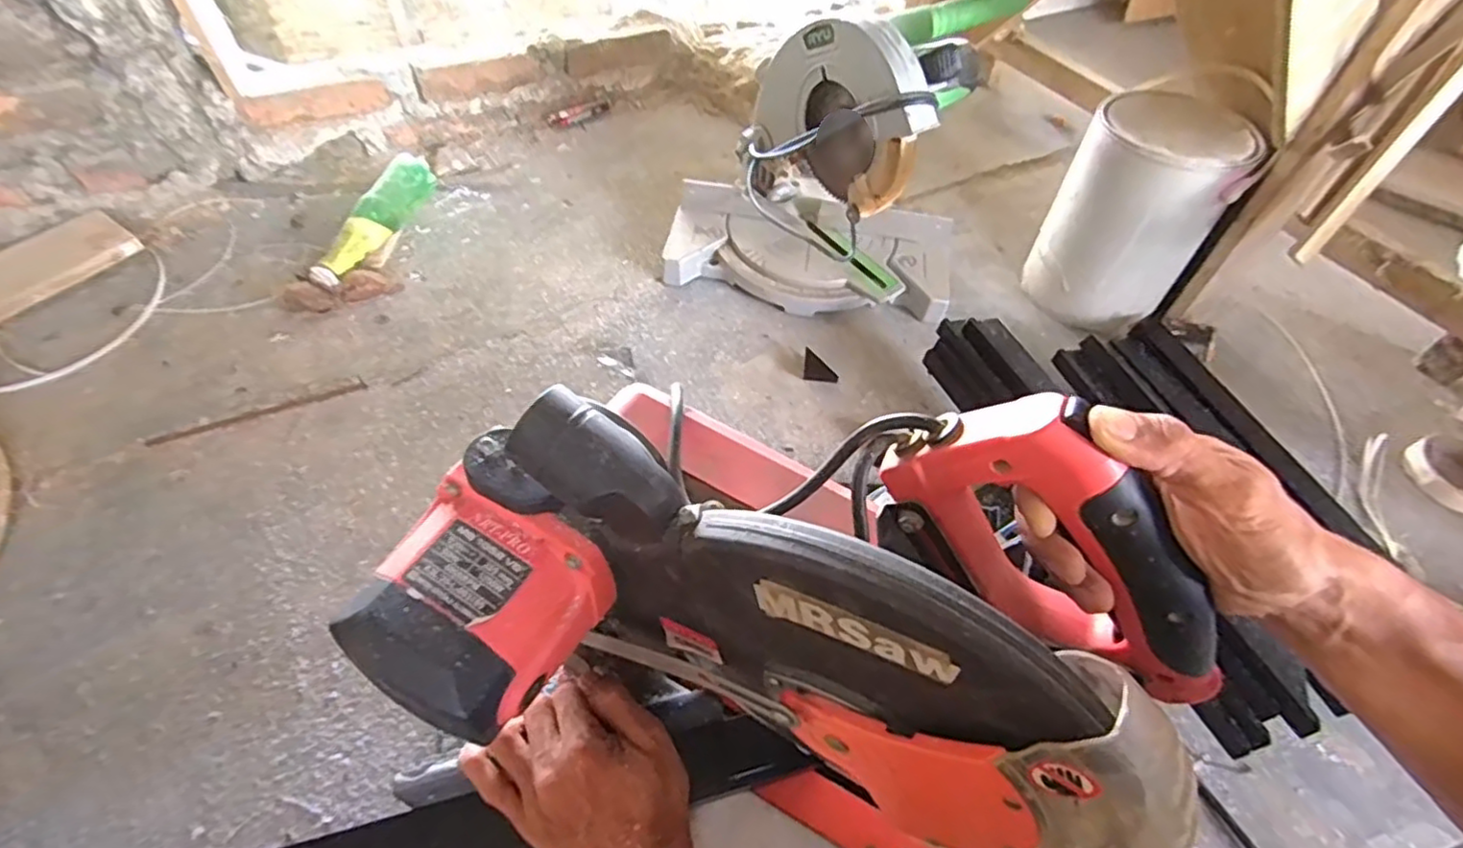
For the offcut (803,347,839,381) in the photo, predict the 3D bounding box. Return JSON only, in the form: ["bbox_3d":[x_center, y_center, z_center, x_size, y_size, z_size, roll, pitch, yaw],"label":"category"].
[{"bbox_3d":[0.109,-0.070,0.806,0.040,0.018,0.040,7,53,1],"label":"offcut"}]

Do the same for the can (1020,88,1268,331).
[{"bbox_3d":[0.494,-0.255,0.833,0.171,0.245,0.159,2,53,-3],"label":"can"}]

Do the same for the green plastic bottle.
[{"bbox_3d":[-0.470,-0.266,0.877,0.056,0.076,0.229,19,54,9],"label":"green plastic bottle"}]

